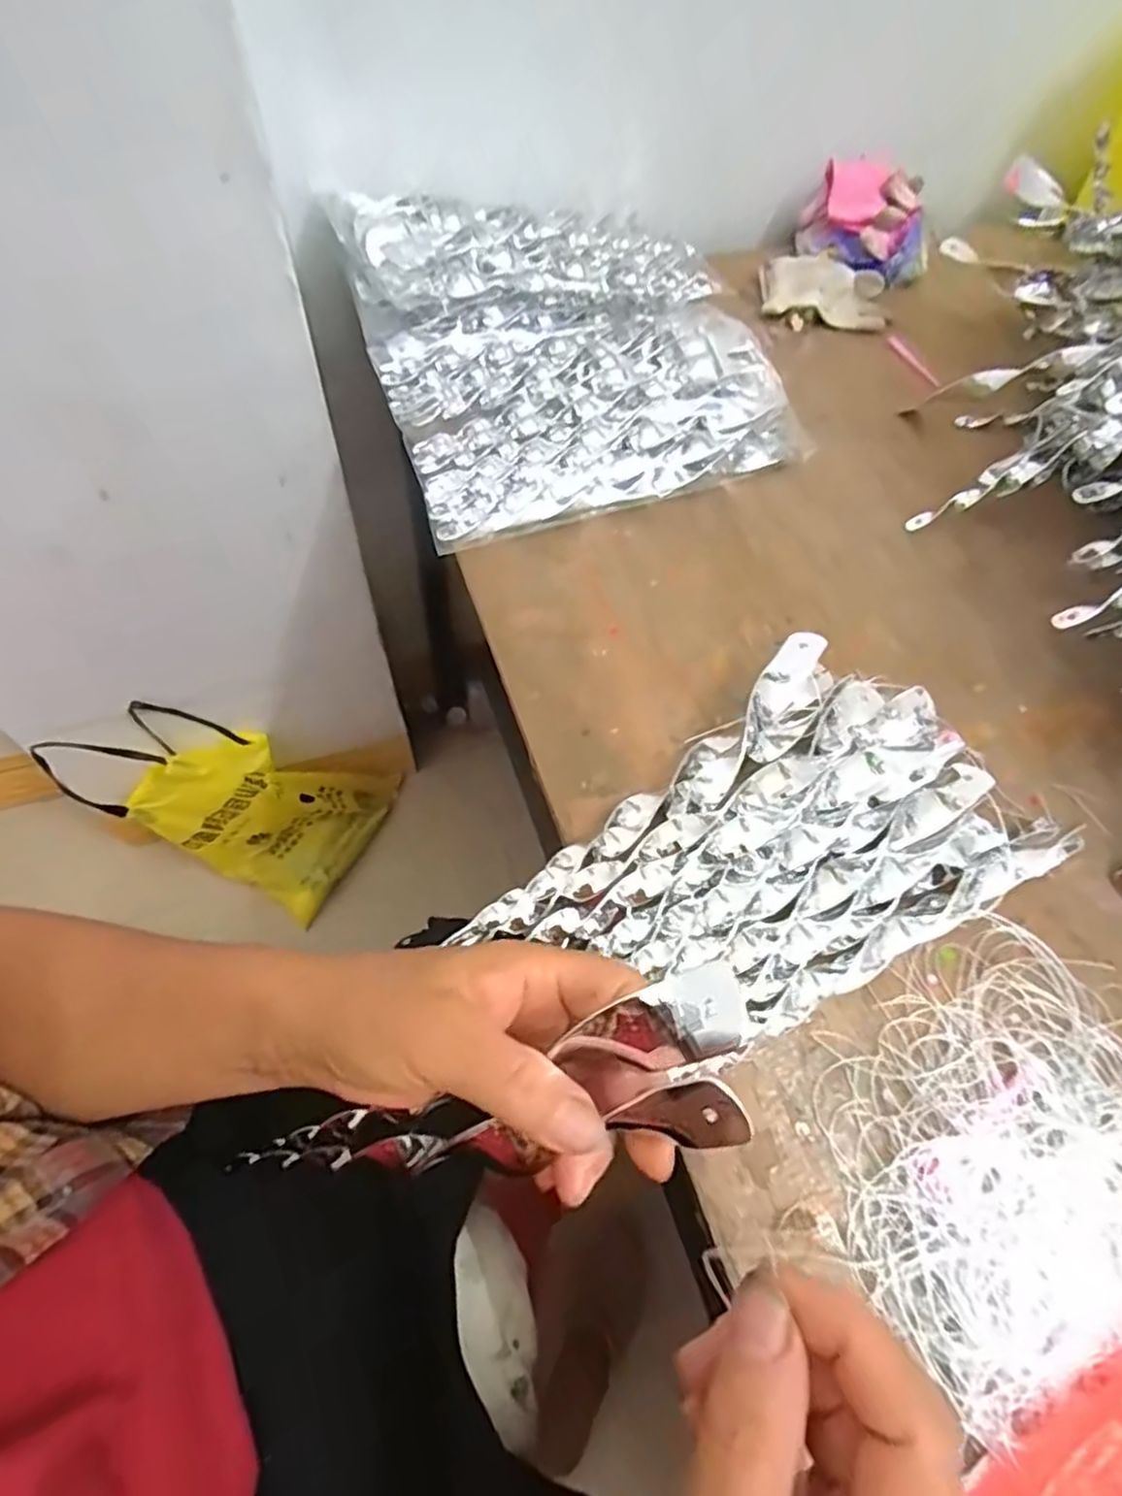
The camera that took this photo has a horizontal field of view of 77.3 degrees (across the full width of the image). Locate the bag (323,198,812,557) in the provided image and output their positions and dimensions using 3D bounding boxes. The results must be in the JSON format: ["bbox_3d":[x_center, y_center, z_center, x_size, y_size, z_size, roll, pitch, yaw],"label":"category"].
[{"bbox_3d":[0.010,-0.326,0.566,0.308,0.103,0.305,-15,60,-13],"label":"bag"}]

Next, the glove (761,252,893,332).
[{"bbox_3d":[0.264,-0.452,0.697,0.131,0.036,0.086,6,57,0],"label":"glove"}]

